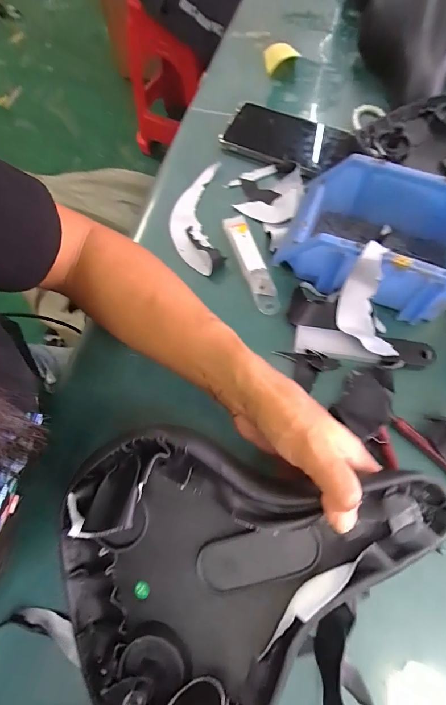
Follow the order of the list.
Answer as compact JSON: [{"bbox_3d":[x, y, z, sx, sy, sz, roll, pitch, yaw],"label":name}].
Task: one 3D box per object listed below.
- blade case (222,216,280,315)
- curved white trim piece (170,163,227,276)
[{"bbox_3d":[0.030,-0.099,0.387,0.025,0.014,0.127,-17,67,-7],"label":"blade case"},{"bbox_3d":[-0.033,-0.163,0.413,0.059,0.014,0.158,-5,66,-2],"label":"curved white trim piece"}]

